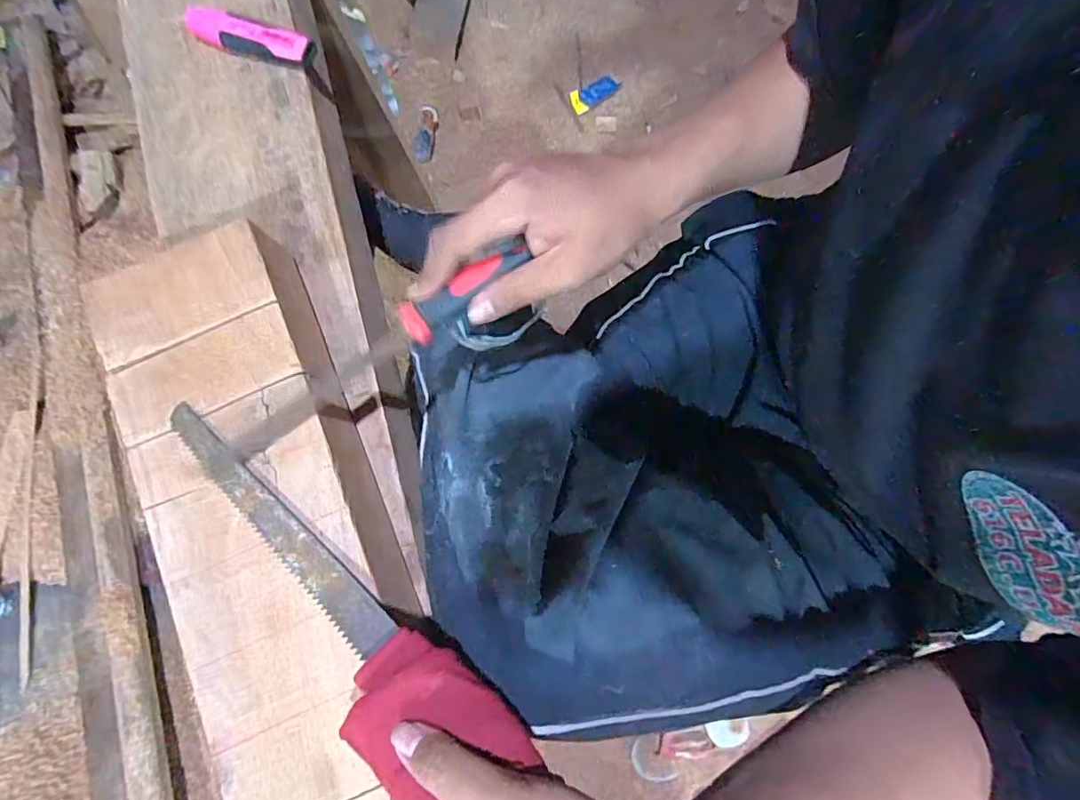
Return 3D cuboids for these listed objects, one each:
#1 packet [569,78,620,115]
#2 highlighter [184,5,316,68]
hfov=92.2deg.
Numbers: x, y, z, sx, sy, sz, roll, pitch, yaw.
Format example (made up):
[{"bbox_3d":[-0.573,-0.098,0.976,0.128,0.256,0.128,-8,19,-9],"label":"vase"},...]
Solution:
[{"bbox_3d":[0.132,-0.742,1.259,0.126,0.013,0.056,-32,98,-1],"label":"packet"},{"bbox_3d":[-0.229,-0.284,0.407,0.106,0.015,0.026,17,78,4],"label":"highlighter"}]

